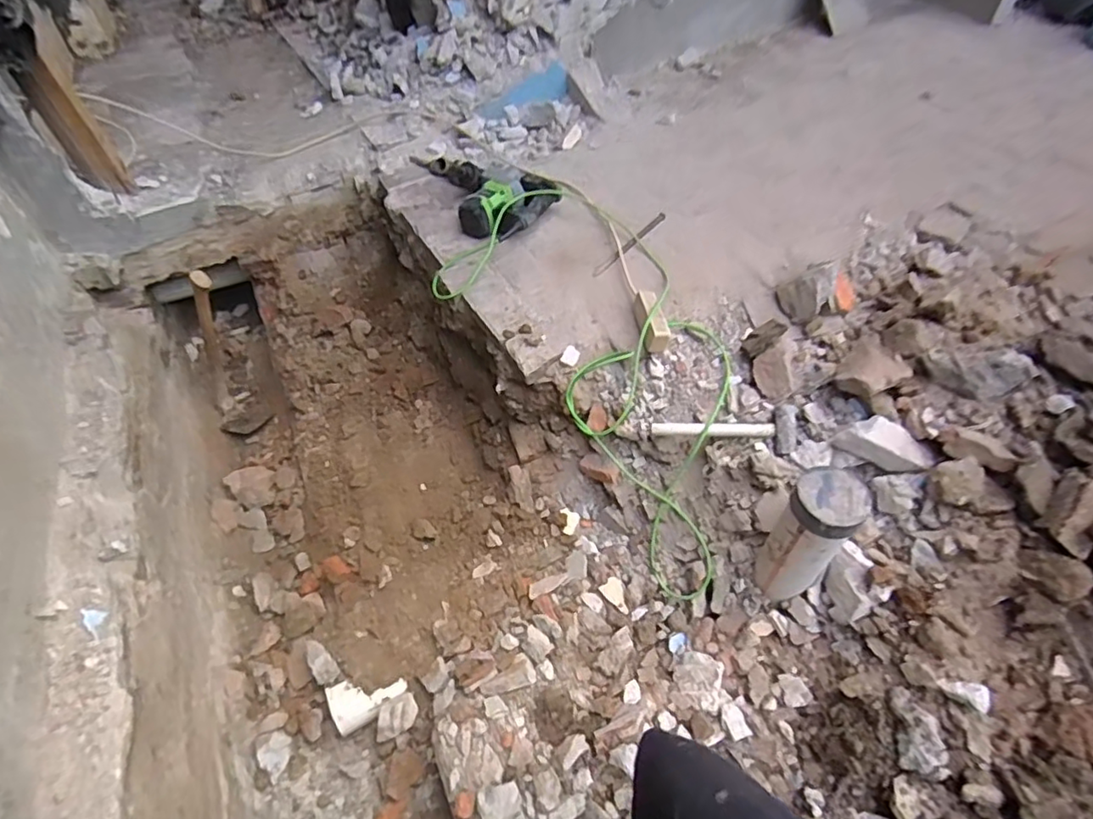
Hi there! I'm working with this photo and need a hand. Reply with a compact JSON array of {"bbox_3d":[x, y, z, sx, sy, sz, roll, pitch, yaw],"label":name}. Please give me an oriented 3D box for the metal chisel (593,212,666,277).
[{"bbox_3d":[0.227,-0.446,1.601,0.024,0.016,0.311,32,58,26],"label":"metal chisel"}]

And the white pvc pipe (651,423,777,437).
[{"bbox_3d":[0.355,0.042,1.292,0.255,0.022,0.027,1,48,24],"label":"white pvc pipe"}]

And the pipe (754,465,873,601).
[{"bbox_3d":[0.491,0.246,1.132,0.114,0.320,0.115,-2,50,2],"label":"pipe"}]

